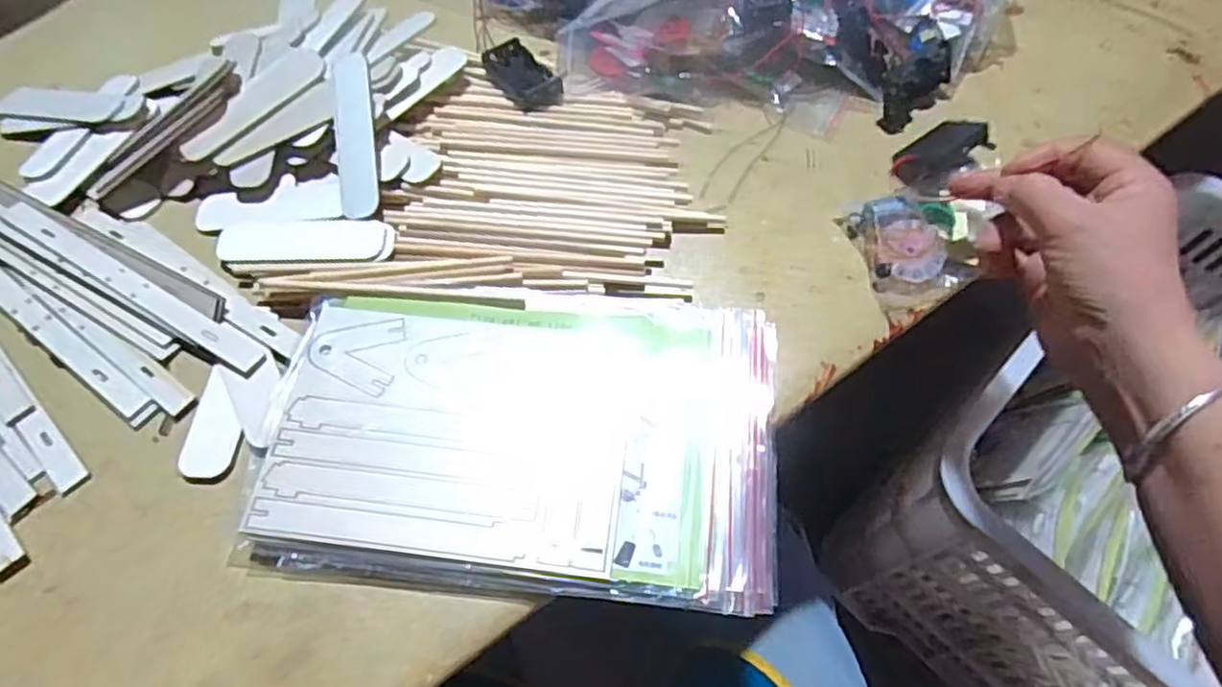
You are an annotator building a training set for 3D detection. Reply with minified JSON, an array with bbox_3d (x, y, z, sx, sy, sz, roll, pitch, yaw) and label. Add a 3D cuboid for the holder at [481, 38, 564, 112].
[{"bbox_3d":[-0.063,-0.188,0.484,0.035,0.014,0.066,-33,68,-17],"label":"holder"}]

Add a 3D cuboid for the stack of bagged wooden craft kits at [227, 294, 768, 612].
[{"bbox_3d":[-0.044,0.048,0.365,0.260,0.017,0.157,4,62,1],"label":"stack of bagged wooden craft kits"}]

